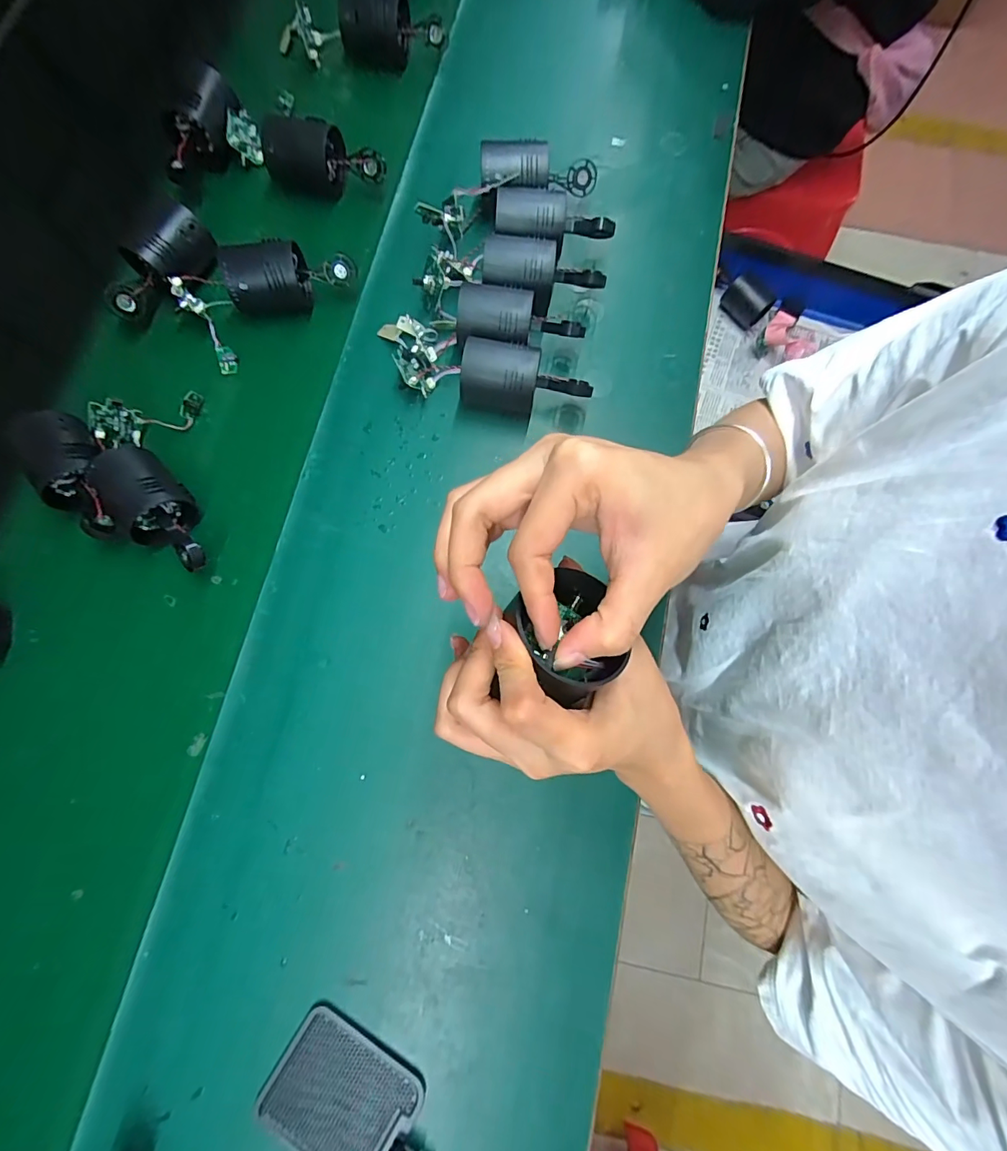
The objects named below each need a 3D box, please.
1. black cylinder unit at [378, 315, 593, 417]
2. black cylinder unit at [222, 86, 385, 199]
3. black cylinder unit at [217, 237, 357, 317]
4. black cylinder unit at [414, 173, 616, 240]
[{"bbox_3d":[-0.029,-0.186,0.419,0.209,0.050,0.071,24,78,16],"label":"black cylinder unit"},{"bbox_3d":[-0.209,-0.439,0.475,0.170,0.058,0.054,19,78,3],"label":"black cylinder unit"},{"bbox_3d":[-0.203,-0.282,0.442,0.111,0.060,0.051,-13,78,-4],"label":"black cylinder unit"},{"bbox_3d":[0.013,-0.341,0.449,0.178,0.053,0.053,19,78,3],"label":"black cylinder unit"}]

